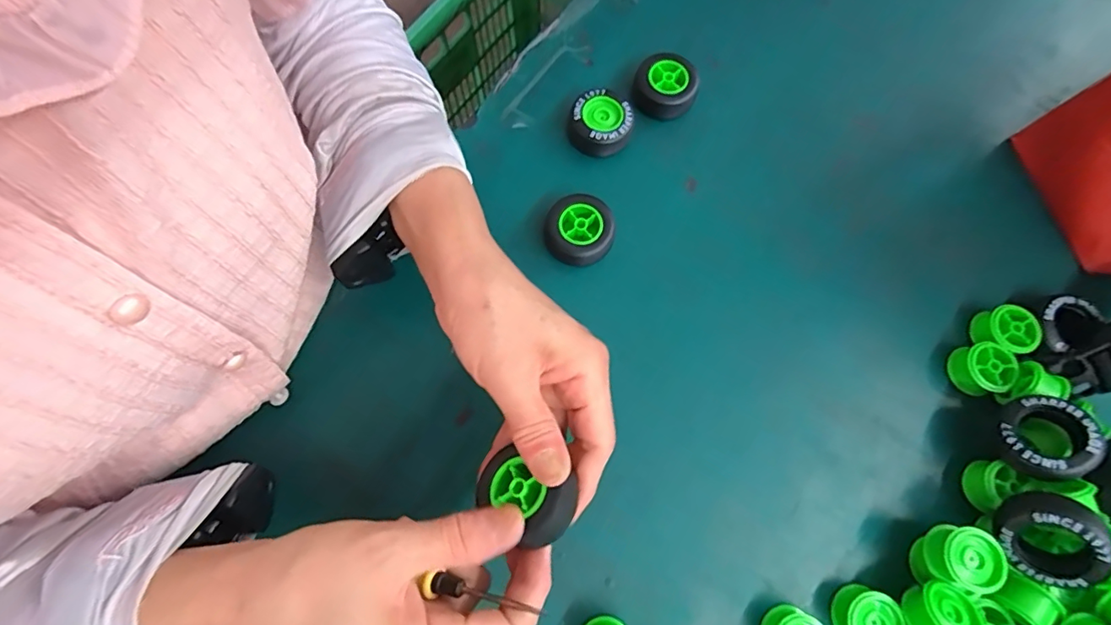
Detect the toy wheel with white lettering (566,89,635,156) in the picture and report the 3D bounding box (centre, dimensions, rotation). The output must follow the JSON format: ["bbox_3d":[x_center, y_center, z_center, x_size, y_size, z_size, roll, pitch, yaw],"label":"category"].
[{"bbox_3d":[0.035,-0.144,0.395,0.048,0.025,0.043,21,73,5],"label":"toy wheel with white lettering"}]

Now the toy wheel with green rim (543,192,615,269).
[{"bbox_3d":[0.017,-0.058,0.369,0.048,0.024,0.045,0,73,-1],"label":"toy wheel with green rim"}]

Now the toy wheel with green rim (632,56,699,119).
[{"bbox_3d":[0.087,-0.179,0.409,0.049,0.029,0.039,19,73,5],"label":"toy wheel with green rim"}]

